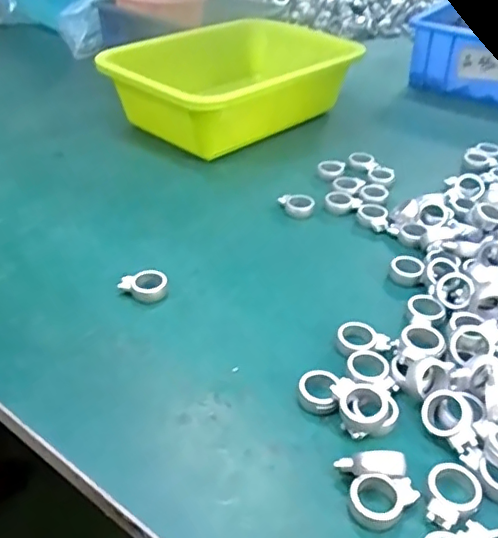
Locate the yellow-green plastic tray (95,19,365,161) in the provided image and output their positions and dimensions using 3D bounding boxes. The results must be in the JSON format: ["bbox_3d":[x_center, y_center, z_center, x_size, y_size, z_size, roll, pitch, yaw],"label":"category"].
[{"bbox_3d":[-0.023,-0.217,0.659,0.263,0.075,0.202,-28,47,-32],"label":"yellow-green plastic tray"}]

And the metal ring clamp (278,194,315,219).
[{"bbox_3d":[0.043,-0.056,0.510,0.031,0.013,0.024,3,38,2],"label":"metal ring clamp"}]

